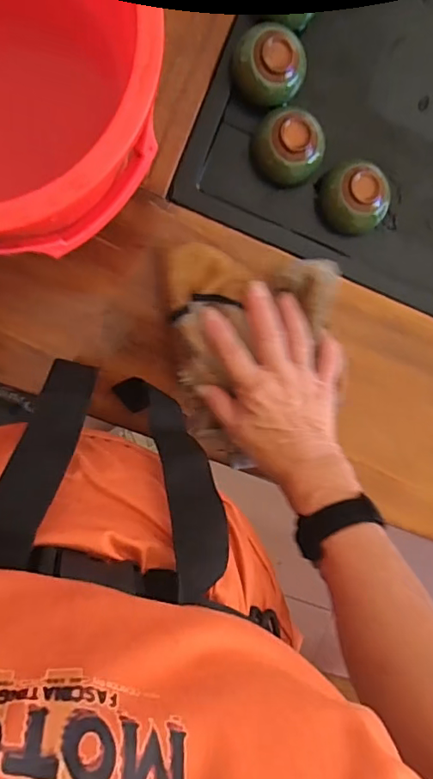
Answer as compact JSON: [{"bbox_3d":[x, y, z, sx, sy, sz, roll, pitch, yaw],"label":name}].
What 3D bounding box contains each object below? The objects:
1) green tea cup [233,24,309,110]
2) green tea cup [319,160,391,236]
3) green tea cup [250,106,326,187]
[{"bbox_3d":[0.047,-0.280,0.452,0.061,0.037,0.061,-1,95,-8],"label":"green tea cup"},{"bbox_3d":[0.124,-0.171,0.477,0.057,0.037,0.061,-1,95,-8],"label":"green tea cup"},{"bbox_3d":[0.065,-0.215,0.464,0.065,0.038,0.062,-3,95,-7],"label":"green tea cup"}]

